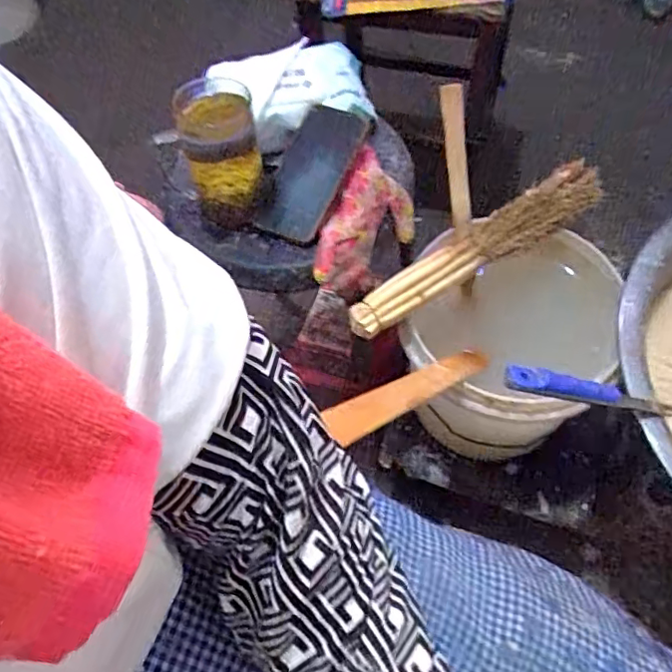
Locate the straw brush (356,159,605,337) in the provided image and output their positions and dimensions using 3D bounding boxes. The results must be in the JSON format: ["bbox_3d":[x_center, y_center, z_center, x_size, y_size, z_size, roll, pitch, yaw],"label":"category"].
[{"bbox_3d":[0.166,-0.105,0.638,0.356,0.040,0.057,-32,63,-15],"label":"straw brush"}]

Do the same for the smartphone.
[{"bbox_3d":[-0.026,-0.187,0.648,0.075,0.014,0.158,29,98,14],"label":"smartphone"}]

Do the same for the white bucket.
[{"bbox_3d":[0.210,0.026,0.723,0.226,0.243,0.238,-1,59,2],"label":"white bucket"}]

